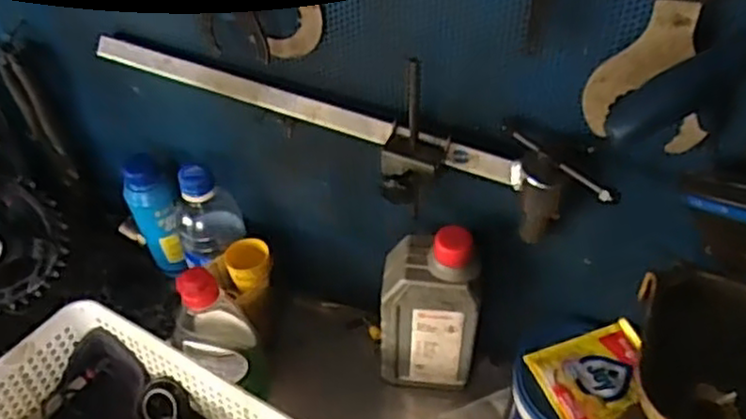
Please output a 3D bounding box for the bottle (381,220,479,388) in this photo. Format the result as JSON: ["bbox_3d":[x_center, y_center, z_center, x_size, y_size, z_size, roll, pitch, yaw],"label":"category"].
[{"bbox_3d":[0.049,0.083,0.607,0.086,0.169,0.054,5,45,6],"label":"bottle"}]

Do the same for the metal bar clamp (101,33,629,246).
[{"bbox_3d":[-0.038,-0.051,0.546,0.425,0.091,0.067,14,46,16],"label":"metal bar clamp"}]

